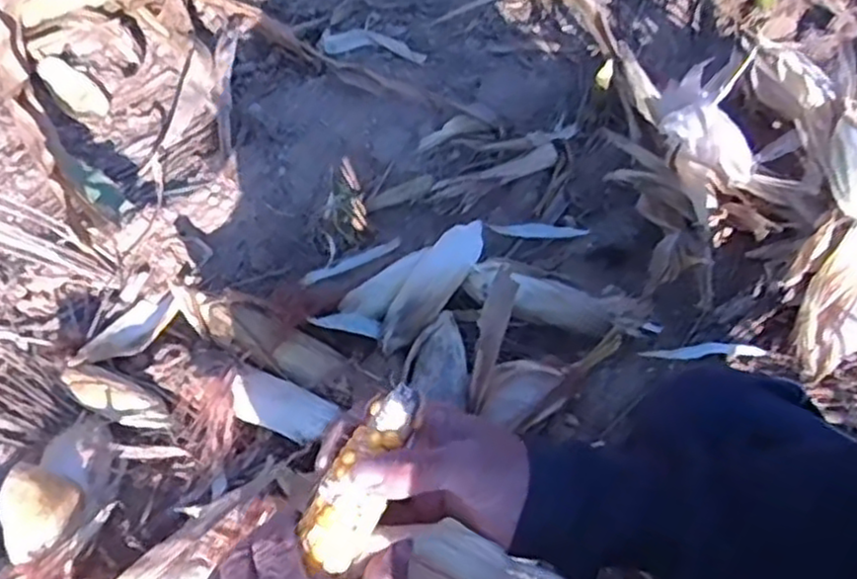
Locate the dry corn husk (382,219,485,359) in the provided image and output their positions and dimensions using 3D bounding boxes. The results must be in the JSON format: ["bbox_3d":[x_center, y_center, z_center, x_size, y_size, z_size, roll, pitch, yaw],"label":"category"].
[{"bbox_3d":[0.008,-0.006,0.926,0.058,0.033,0.208,25,63,18],"label":"dry corn husk"}]

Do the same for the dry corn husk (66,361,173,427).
[{"bbox_3d":[-0.381,0.137,0.898,0.146,0.036,0.051,29,72,0],"label":"dry corn husk"}]

